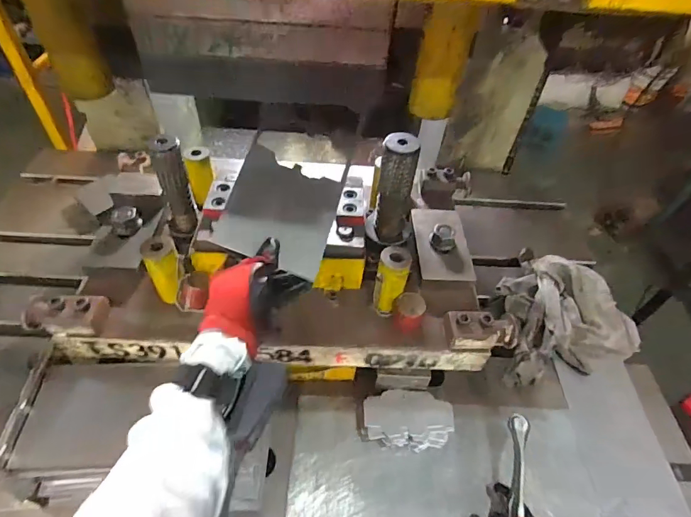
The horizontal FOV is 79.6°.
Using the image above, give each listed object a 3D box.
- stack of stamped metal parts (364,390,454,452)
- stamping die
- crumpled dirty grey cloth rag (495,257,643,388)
[{"bbox_3d":[0.089,0.232,0.593,0.126,0.048,0.074,2,47,-2],"label":"stack of stamped metal parts"},{"bbox_3d":[-0.087,-0.049,0.597,0.611,0.248,0.331,2,47,-3],"label":"stamping die"},{"bbox_3d":[0.360,0.096,0.715,0.231,0.078,0.195,-7,48,-11],"label":"crumpled dirty grey cloth rag"}]

